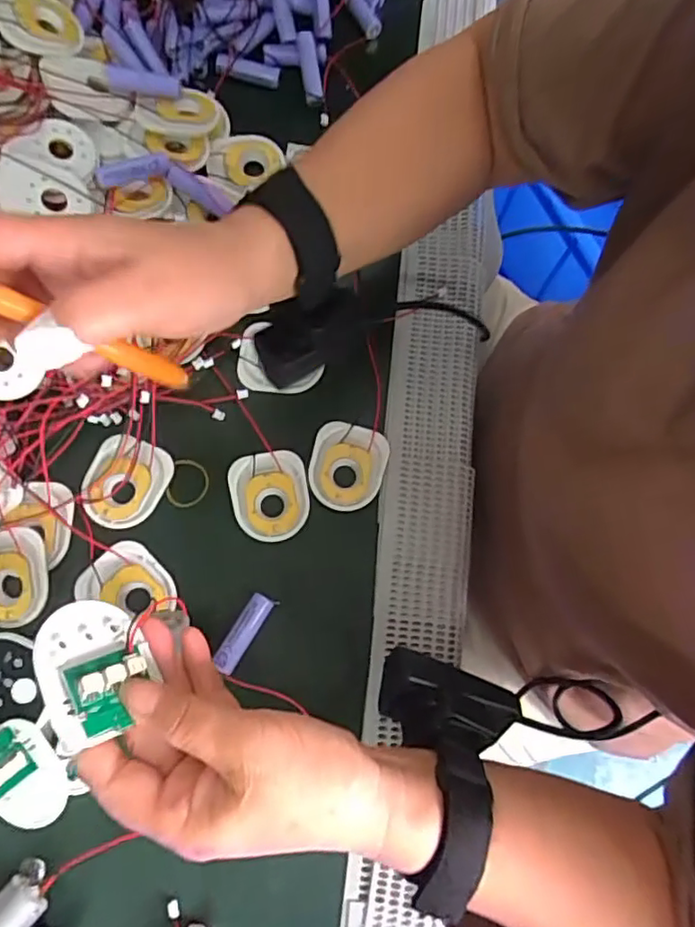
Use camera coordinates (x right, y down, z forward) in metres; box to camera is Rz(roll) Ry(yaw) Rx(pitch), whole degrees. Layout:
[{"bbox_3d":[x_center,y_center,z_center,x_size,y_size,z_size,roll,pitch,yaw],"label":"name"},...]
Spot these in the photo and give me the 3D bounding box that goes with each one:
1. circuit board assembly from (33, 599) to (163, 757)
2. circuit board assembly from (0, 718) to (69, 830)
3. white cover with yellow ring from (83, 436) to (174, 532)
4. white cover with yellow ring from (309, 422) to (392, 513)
[{"bbox_3d":[-0.105,0.085,0.253,0.044,0.010,0.059,-1,50,-44],"label":"circuit board assembly"},{"bbox_3d":[-0.182,0.173,0.329,0.058,0.009,0.048,43,94,-2],"label":"circuit board assembly"},{"bbox_3d":[-0.143,0.012,0.381,0.050,0.010,0.058,23,77,4],"label":"white cover with yellow ring"},{"bbox_3d":[0.000,0.002,0.394,0.048,0.005,0.057,16,76,3],"label":"white cover with yellow ring"}]

